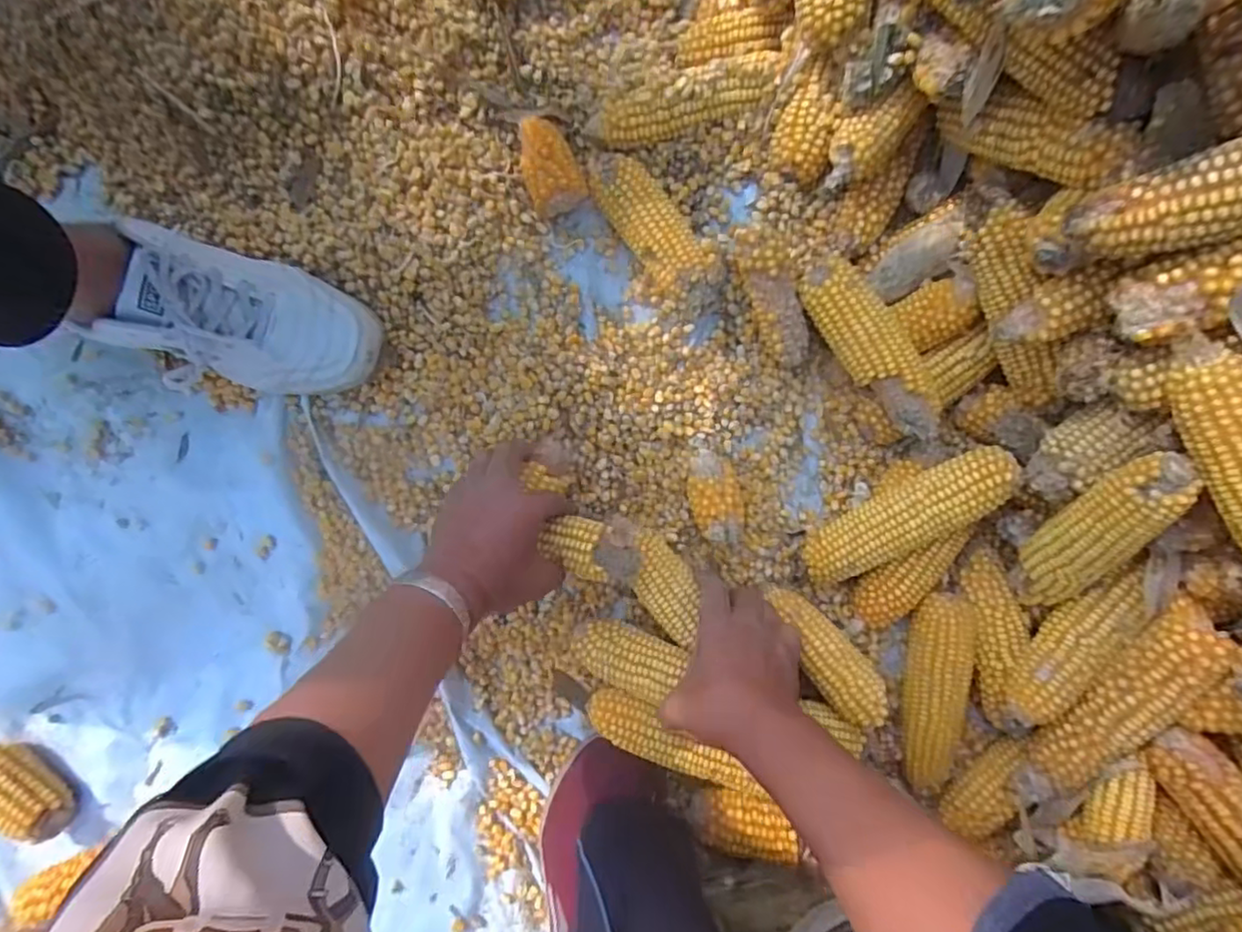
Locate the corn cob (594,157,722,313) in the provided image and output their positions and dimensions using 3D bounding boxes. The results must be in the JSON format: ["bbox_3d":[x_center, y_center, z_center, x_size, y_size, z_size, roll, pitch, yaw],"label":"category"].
[{"bbox_3d":[0.027,-0.190,0.494,0.053,0.046,0.148,-42,89,-2],"label":"corn cob"}]

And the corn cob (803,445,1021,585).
[{"bbox_3d":[0.228,0.042,0.494,0.173,0.041,0.051,-33,88,19],"label":"corn cob"}]

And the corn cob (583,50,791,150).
[{"bbox_3d":[0.049,-0.287,0.491,0.154,0.046,0.047,-15,88,-2],"label":"corn cob"}]

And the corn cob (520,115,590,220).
[{"bbox_3d":[-0.060,-0.241,0.496,0.042,0.036,0.075,-24,88,-2],"label":"corn cob"}]

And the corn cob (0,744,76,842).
[{"bbox_3d":[-0.487,0.258,0.500,0.081,0.040,0.045,34,87,1],"label":"corn cob"}]

